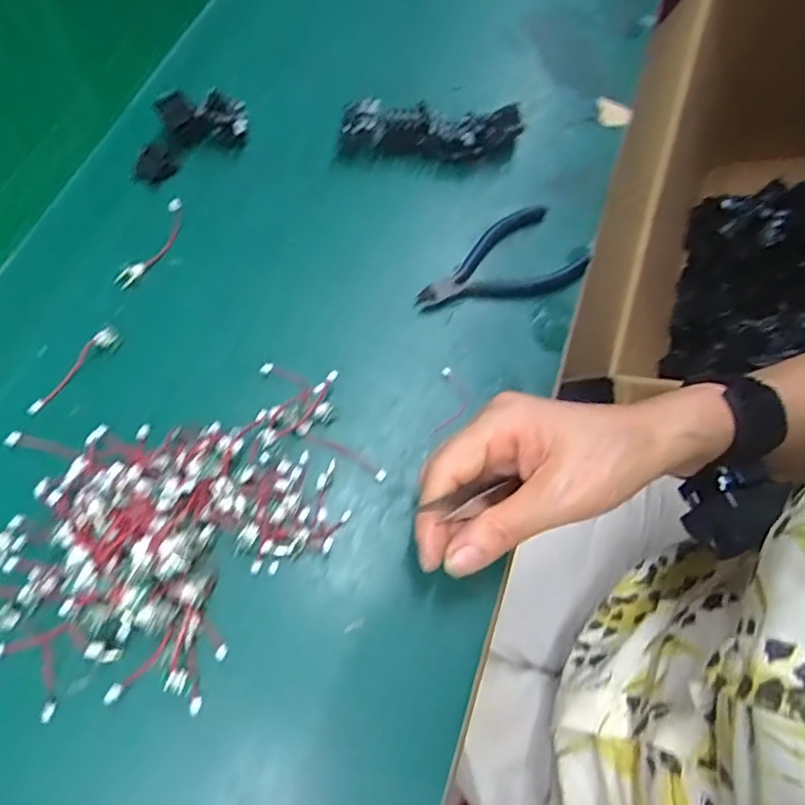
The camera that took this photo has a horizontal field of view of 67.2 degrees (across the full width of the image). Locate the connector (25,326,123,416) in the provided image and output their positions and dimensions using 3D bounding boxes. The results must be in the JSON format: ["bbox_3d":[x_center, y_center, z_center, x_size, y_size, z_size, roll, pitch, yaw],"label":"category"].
[{"bbox_3d":[-0.188,-0.018,0.347,0.011,0.011,0.064,34,68,9],"label":"connector"}]

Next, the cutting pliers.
[{"bbox_3d":[0.062,-0.085,0.389,0.112,0.012,0.057,-28,72,-16],"label":"cutting pliers"}]

